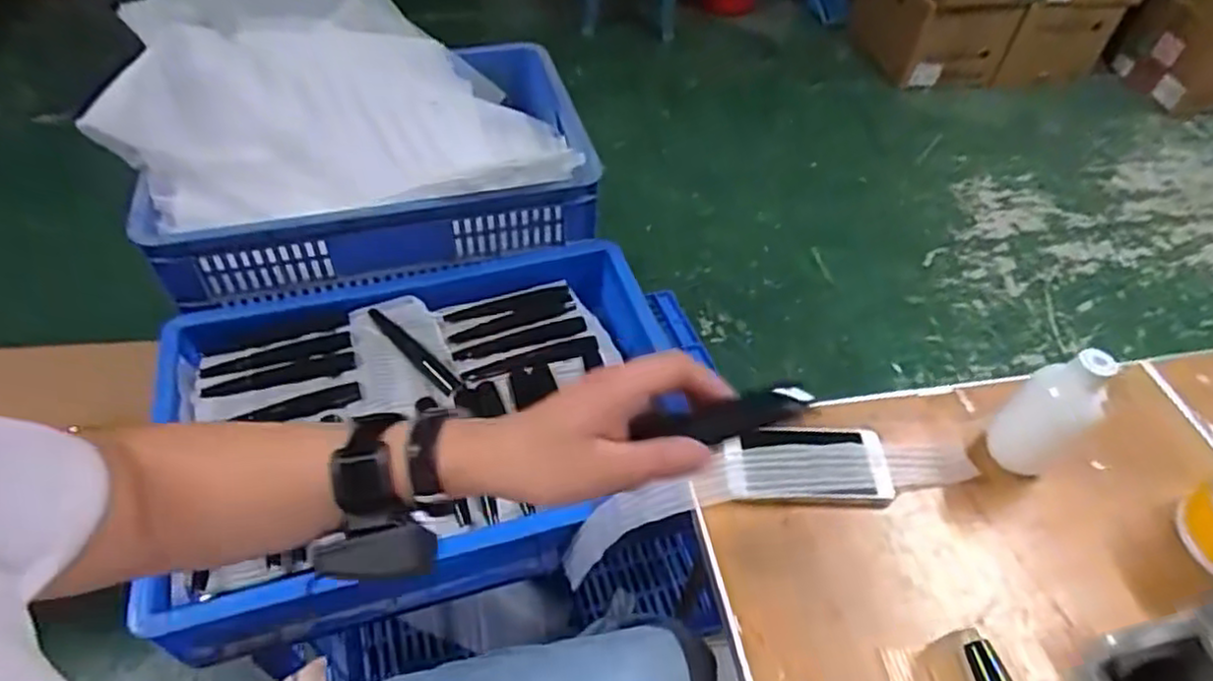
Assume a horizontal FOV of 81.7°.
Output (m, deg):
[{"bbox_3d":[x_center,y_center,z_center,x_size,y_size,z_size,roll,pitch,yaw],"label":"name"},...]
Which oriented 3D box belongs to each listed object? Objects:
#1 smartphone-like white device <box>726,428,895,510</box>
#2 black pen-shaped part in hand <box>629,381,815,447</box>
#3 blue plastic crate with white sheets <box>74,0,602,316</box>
[{"bbox_3d":[0.188,0.117,0.662,0.154,0.017,0.077,3,63,-4],"label":"smartphone-like white device"},{"bbox_3d":[0.067,0.045,0.405,0.099,0.018,0.021,-14,47,9],"label":"black pen-shaped part in hand"},{"bbox_3d":[-0.339,-0.331,1.007,0.570,0.247,0.467,-10,51,-12],"label":"blue plastic crate with white sheets"}]

